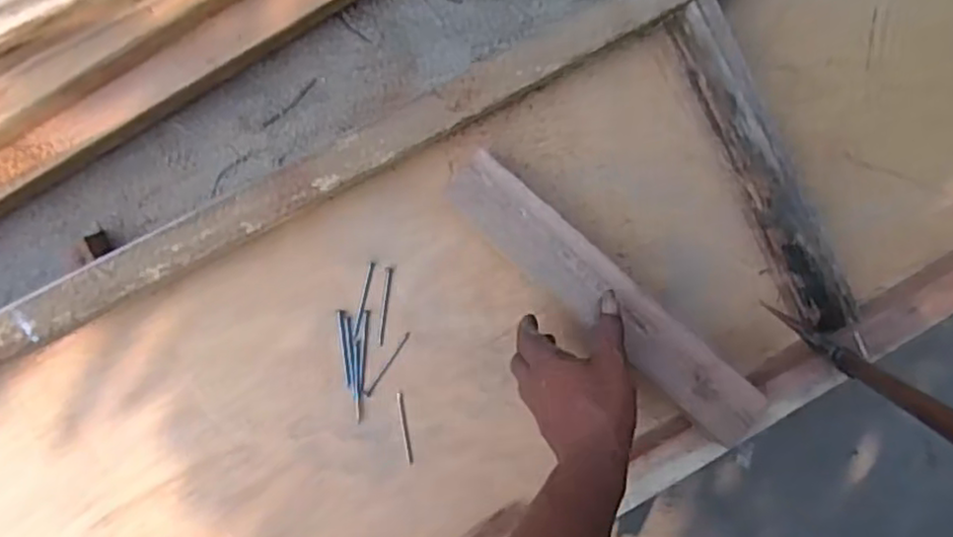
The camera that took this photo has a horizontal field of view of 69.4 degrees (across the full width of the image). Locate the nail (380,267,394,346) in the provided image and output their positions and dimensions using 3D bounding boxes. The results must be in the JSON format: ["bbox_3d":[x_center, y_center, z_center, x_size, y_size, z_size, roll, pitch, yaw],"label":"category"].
[{"bbox_3d":[-0.082,0.034,0.630,0.007,0.004,0.072,4,93,-8],"label":"nail"}]

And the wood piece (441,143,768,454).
[{"bbox_3d":[0.110,0.025,0.593,0.322,0.022,0.055,42,88,2],"label":"wood piece"}]

